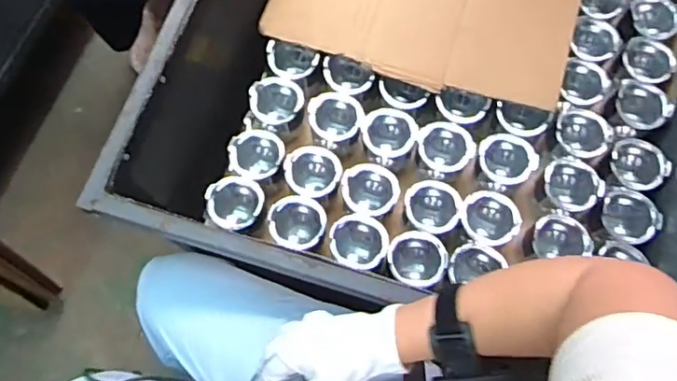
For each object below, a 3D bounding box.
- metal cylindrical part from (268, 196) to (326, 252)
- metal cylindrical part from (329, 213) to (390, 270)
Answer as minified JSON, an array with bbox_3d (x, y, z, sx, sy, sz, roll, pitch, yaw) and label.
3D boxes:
[{"bbox_3d":[-0.059,0.056,0.859,0.081,0.067,0.087,0,71,1],"label":"metal cylindrical part"},{"bbox_3d":[0.030,0.084,0.852,0.088,0.062,0.087,15,72,6],"label":"metal cylindrical part"}]

